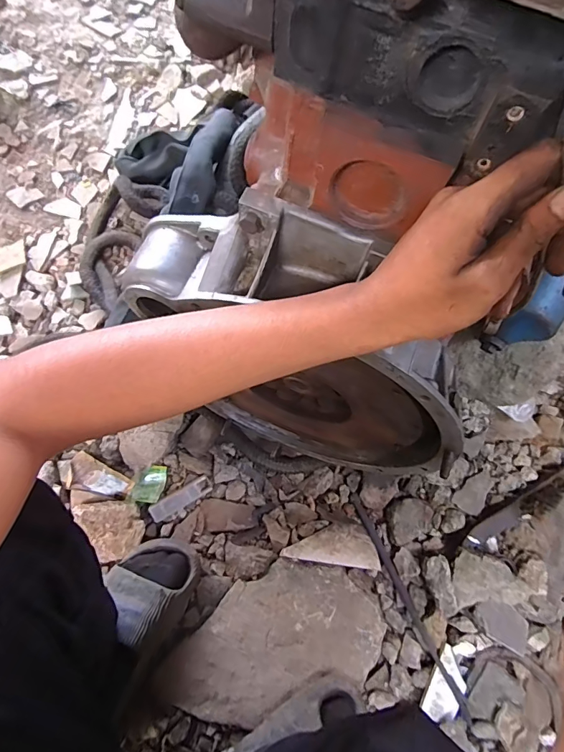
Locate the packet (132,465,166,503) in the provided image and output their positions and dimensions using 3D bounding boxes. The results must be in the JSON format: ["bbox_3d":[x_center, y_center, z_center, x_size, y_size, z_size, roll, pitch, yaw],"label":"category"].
[{"bbox_3d":[-0.216,0.177,0.682,0.043,0.016,0.061,12,71,3],"label":"packet"}]

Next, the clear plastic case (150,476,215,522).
[{"bbox_3d":[-0.165,0.200,0.676,0.103,0.014,0.030,-30,74,-11],"label":"clear plastic case"}]

